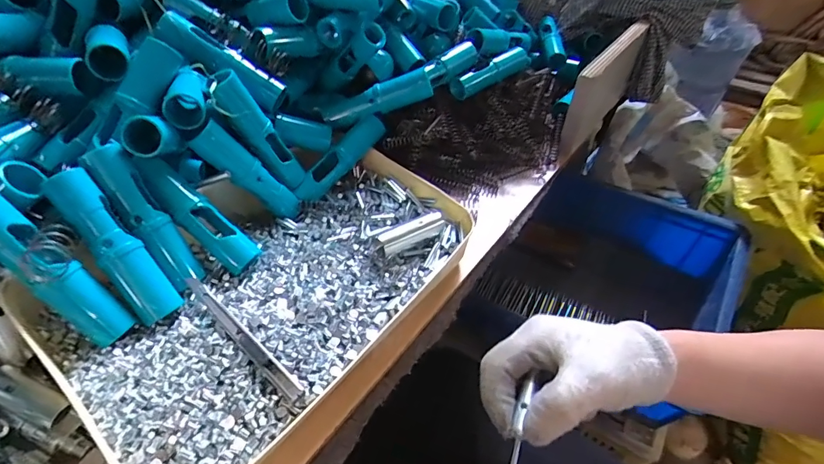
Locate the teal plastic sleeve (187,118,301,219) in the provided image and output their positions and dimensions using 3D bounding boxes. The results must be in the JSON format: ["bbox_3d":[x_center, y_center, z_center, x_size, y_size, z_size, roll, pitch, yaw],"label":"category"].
[{"bbox_3d":[-0.148,-0.054,0.399,0.028,0.113,0.026,-31,45,10],"label":"teal plastic sleeve"}]

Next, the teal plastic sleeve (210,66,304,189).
[{"bbox_3d":[-0.135,-0.088,0.394,0.023,0.117,0.025,-19,42,13],"label":"teal plastic sleeve"}]

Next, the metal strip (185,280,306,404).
[{"bbox_3d":[-0.122,0.071,0.308,0.133,0.008,0.010,31,51,28],"label":"metal strip"}]

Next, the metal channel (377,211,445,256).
[{"bbox_3d":[0.000,0.001,0.396,0.066,0.019,0.015,-28,51,-27],"label":"metal channel"}]

